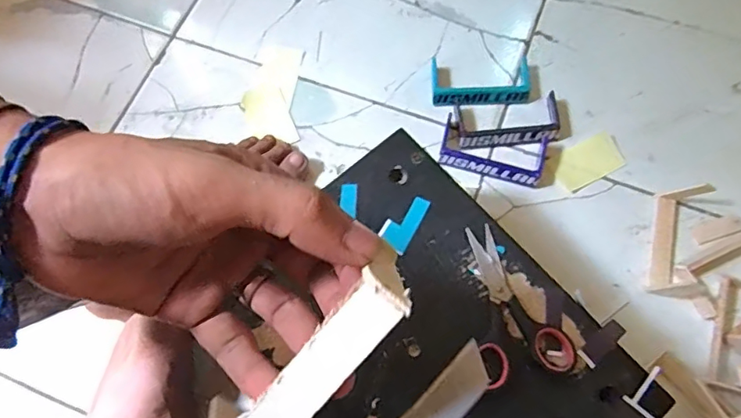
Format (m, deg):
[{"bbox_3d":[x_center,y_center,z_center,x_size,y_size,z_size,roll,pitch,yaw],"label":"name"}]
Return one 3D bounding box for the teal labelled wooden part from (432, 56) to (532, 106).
[{"bbox_3d":[0.125,-0.145,0.594,0.110,0.019,0.061,1,70,1],"label":"teal labelled wooden part"}]

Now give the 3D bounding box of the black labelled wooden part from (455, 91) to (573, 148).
[{"bbox_3d":[0.156,-0.097,0.574,0.124,0.017,0.056,-5,70,-1],"label":"black labelled wooden part"}]

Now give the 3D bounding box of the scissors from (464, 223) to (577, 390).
[{"bbox_3d":[0.100,0.063,0.379,0.063,0.006,0.110,-12,70,-3],"label":"scissors"}]

